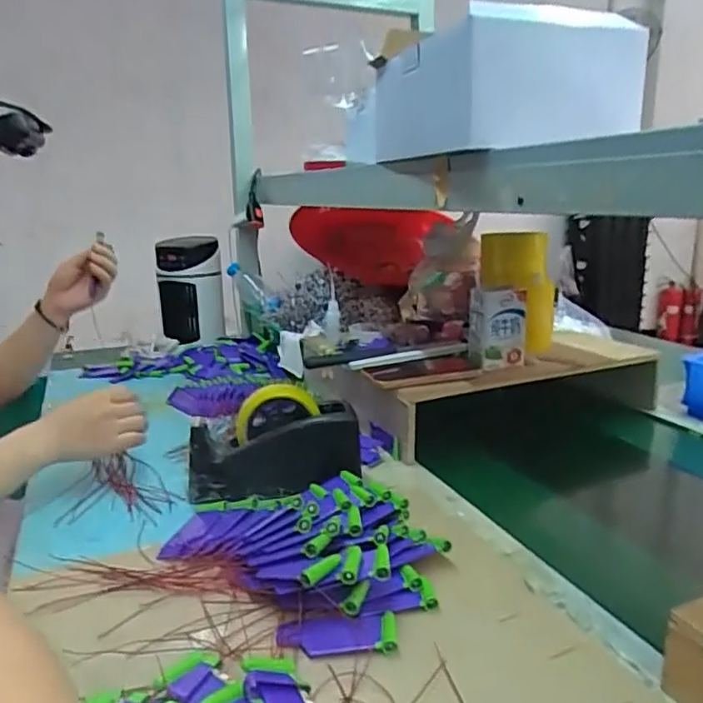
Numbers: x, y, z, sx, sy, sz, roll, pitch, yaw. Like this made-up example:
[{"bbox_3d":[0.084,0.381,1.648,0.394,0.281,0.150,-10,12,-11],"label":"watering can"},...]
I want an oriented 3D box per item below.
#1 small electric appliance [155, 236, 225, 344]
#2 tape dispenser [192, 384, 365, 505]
[{"bbox_3d":[-0.328,-0.122,1.218,0.123,0.211,0.094,-5,15,-18],"label":"small electric appliance"},{"bbox_3d":[-0.083,0.099,0.647,0.181,0.103,0.055,-3,15,-3],"label":"tape dispenser"}]

